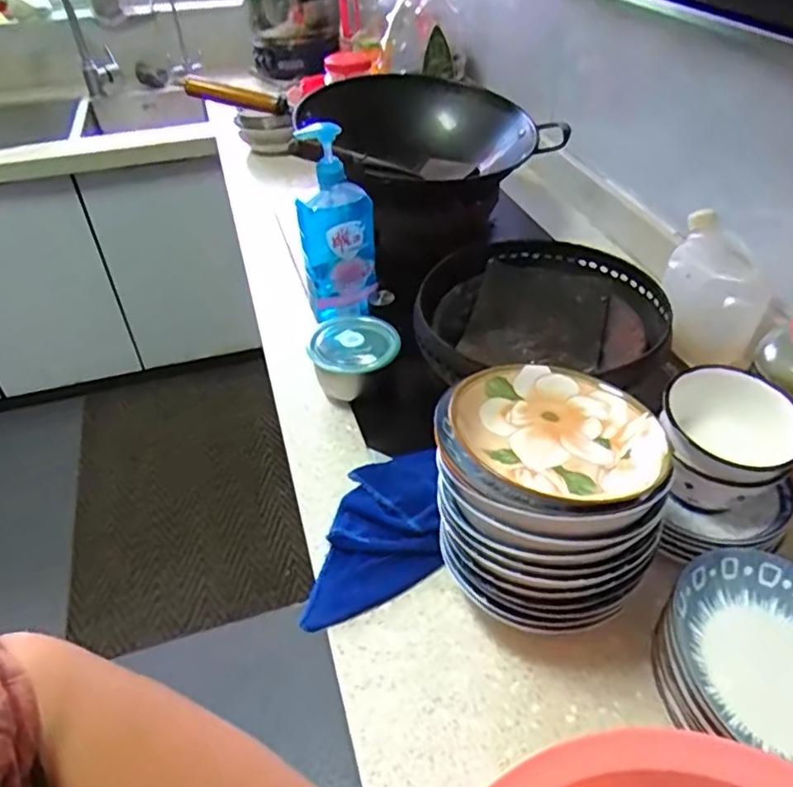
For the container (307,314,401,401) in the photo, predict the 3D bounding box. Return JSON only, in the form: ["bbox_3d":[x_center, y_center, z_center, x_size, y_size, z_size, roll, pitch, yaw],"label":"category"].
[{"bbox_3d":[-0.053,-0.043,0.810,0.108,0.079,0.105,-1,42,1],"label":"container"}]

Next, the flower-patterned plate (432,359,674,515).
[{"bbox_3d":[0.124,0.033,0.522,0.173,0.038,0.159,-1,42,1],"label":"flower-patterned plate"}]

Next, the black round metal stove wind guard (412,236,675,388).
[{"bbox_3d":[0.178,-0.107,0.808,0.289,0.058,0.271,-1,42,1],"label":"black round metal stove wind guard"}]

